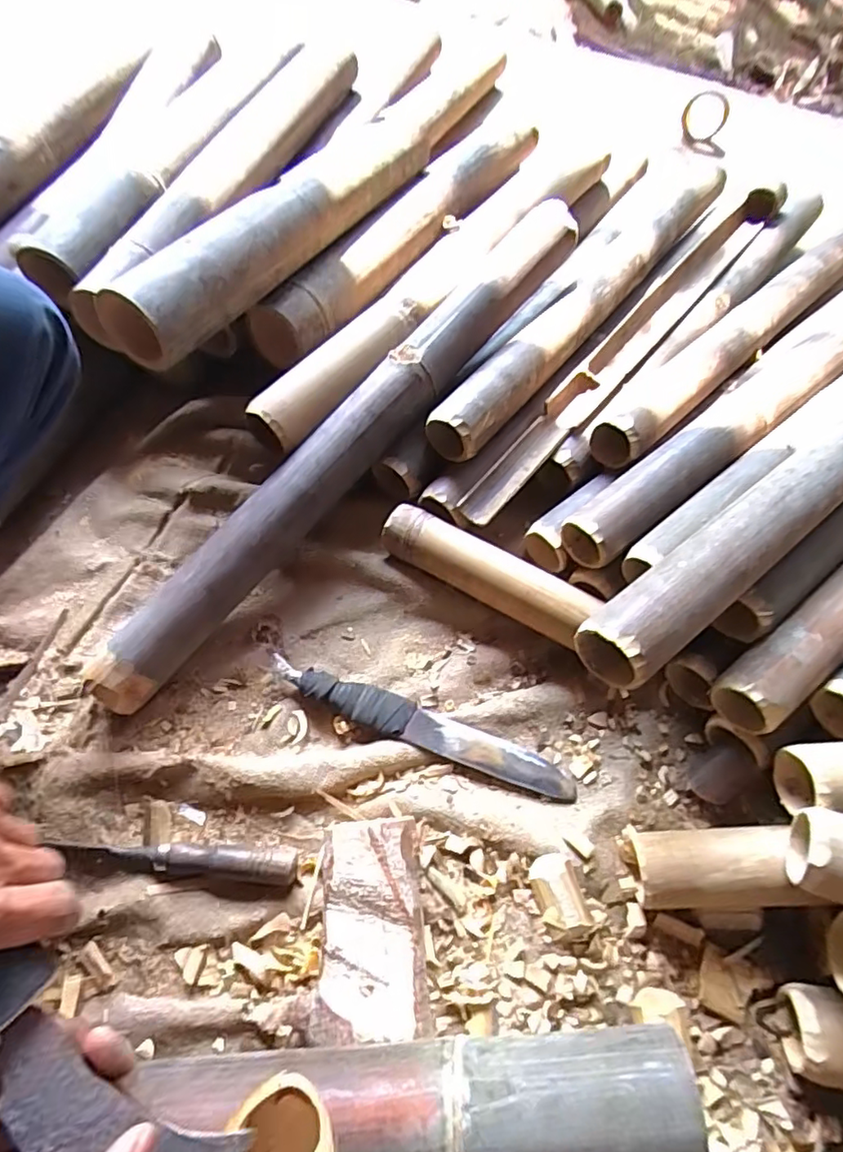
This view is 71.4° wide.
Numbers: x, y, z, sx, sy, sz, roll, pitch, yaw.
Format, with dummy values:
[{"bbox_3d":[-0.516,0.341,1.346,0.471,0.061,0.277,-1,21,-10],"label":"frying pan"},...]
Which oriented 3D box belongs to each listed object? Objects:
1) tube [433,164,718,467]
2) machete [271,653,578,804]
[{"bbox_3d":[0.210,-0.342,0.694,0.060,0.049,0.610,35,66,13],"label":"tube"},{"bbox_3d":[0.001,0.134,0.522,0.282,0.019,0.037,18,64,6],"label":"machete"}]

